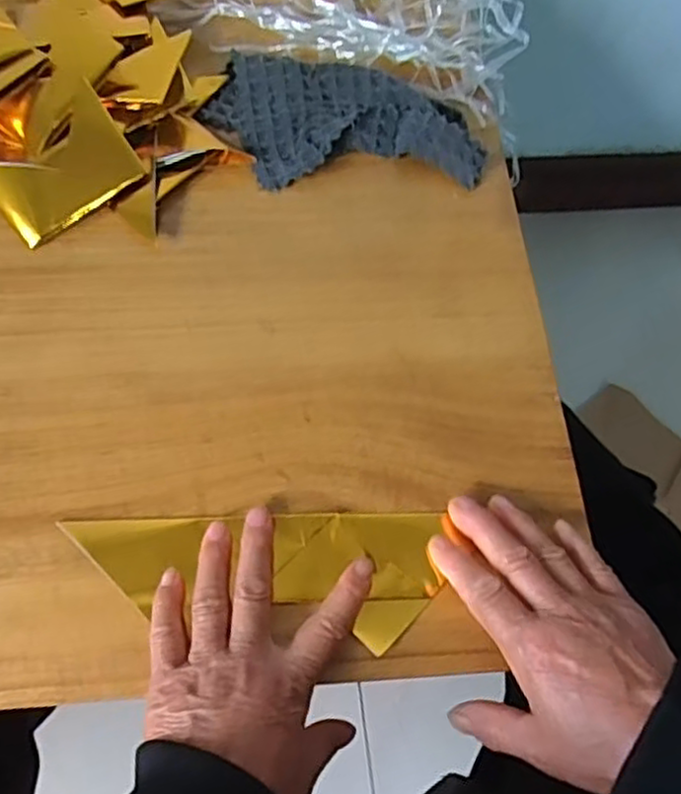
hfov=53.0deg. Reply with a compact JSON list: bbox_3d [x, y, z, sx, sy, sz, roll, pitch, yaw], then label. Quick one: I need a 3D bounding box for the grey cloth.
[{"bbox_3d":[0.003,-0.205,0.510,0.201,0.023,0.108,5,66,-1],"label":"grey cloth"}]

